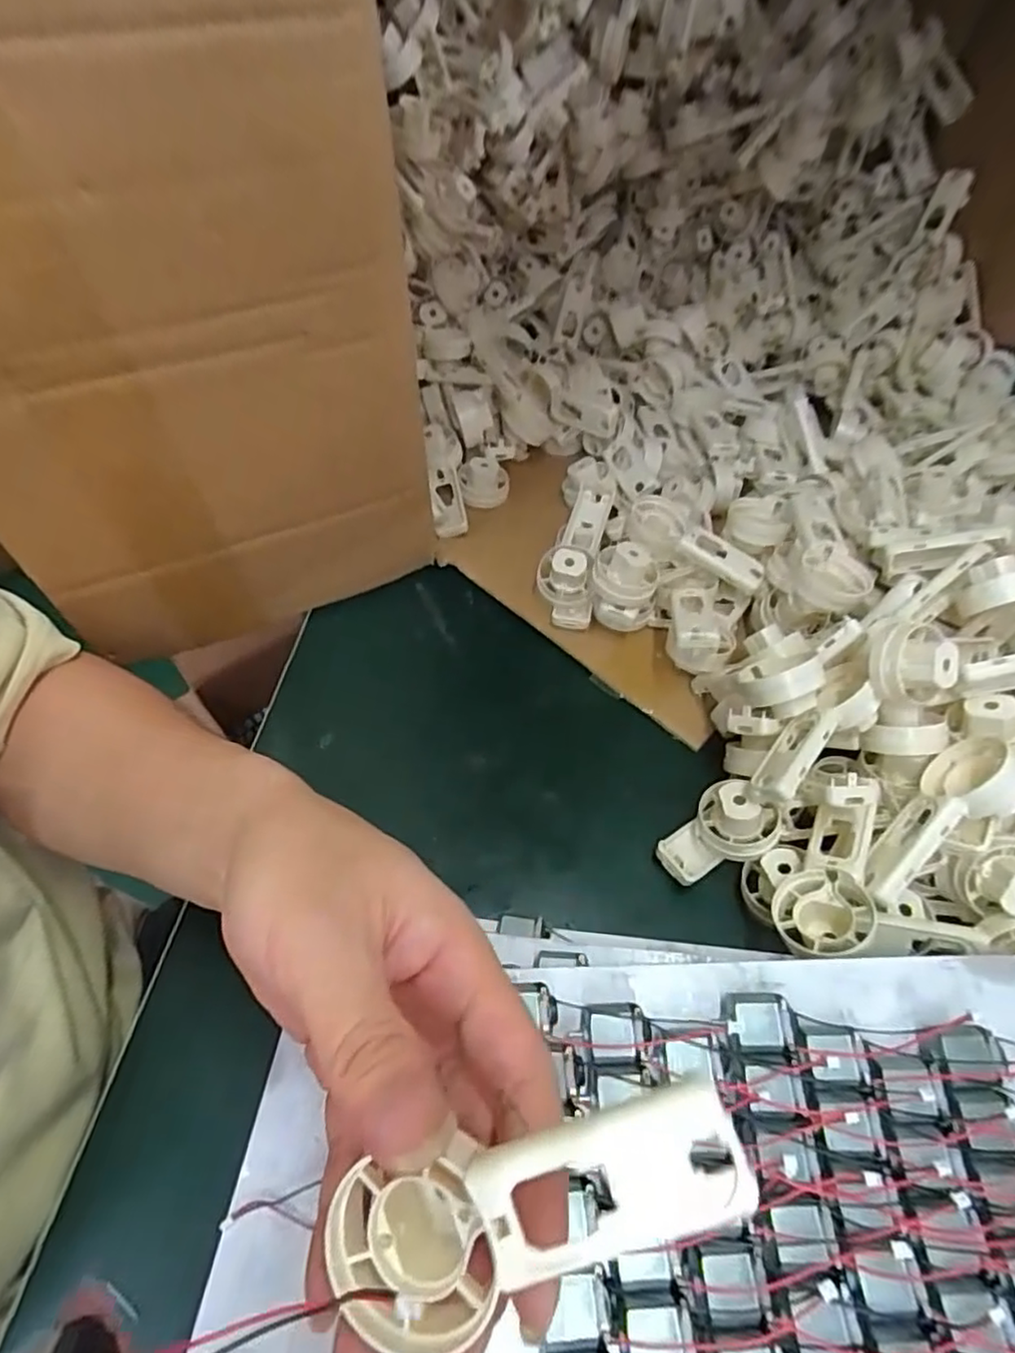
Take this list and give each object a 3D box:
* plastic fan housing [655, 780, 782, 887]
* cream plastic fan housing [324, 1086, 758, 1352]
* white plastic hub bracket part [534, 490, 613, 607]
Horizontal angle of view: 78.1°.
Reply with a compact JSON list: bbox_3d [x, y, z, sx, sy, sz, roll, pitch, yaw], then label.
[{"bbox_3d":[0.108,0.079,0.314,0.058,0.039,0.039,-34,63,-27],"label":"plastic fan housing"},{"bbox_3d":[0.004,0.113,0.132,0.094,0.016,0.031,-30,55,12],"label":"cream plastic fan housing"},{"bbox_3d":[0.044,-0.085,0.420,0.034,0.040,0.097,13,53,4],"label":"white plastic hub bracket part"}]

